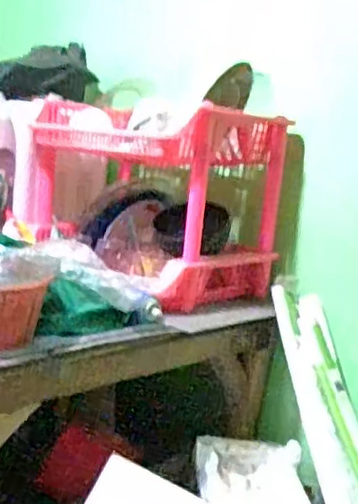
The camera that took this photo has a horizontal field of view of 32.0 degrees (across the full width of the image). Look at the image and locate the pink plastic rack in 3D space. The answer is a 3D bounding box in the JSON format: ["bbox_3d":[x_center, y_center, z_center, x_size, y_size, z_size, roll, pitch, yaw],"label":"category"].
[{"bbox_3d":[-0.071,-0.112,1.265,0.468,0.335,0.328,12,11,39],"label":"pink plastic rack"}]

